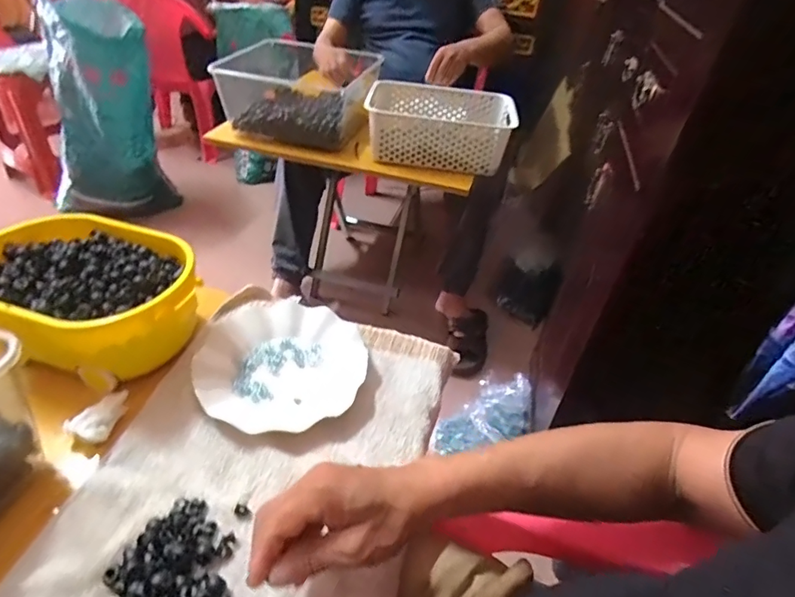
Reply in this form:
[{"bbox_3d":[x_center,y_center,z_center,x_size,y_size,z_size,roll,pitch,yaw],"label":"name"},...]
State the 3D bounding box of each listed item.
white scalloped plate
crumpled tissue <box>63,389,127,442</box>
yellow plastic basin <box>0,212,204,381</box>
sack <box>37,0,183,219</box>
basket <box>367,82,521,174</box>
[{"bbox_3d":[-0.129,0.070,0.540,0.182,0.023,0.182,4,40,-3],"label":"white scalloped plate"},{"bbox_3d":[-0.286,0.115,0.463,0.034,0.021,0.060,27,44,24],"label":"crumpled tissue"},{"bbox_3d":[-0.337,-0.004,0.528,0.245,0.081,0.164,15,40,11],"label":"yellow plastic basin"},{"bbox_3d":[-0.944,-0.544,1.513,0.360,0.630,0.241,-21,46,-29],"label":"sack"},{"bbox_3d":[0.090,-0.375,1.043,0.310,0.106,0.202,9,40,4],"label":"basket"}]

